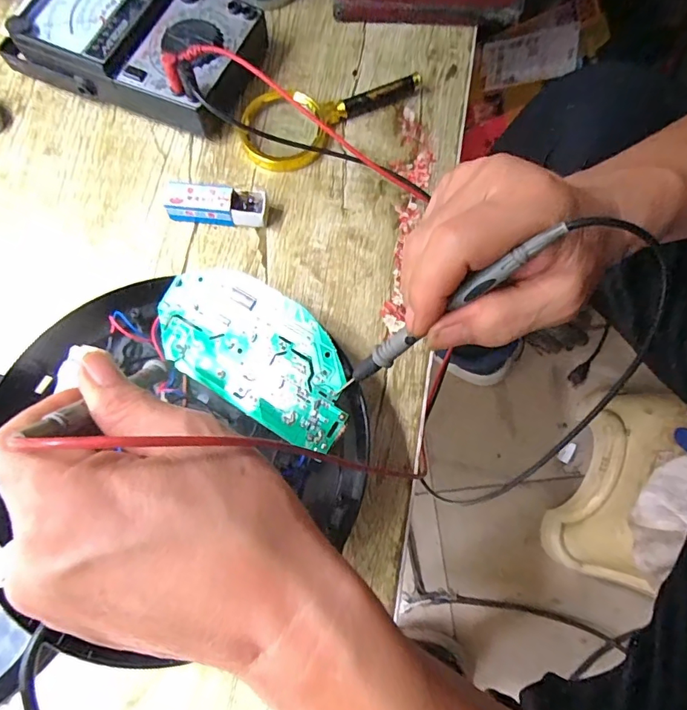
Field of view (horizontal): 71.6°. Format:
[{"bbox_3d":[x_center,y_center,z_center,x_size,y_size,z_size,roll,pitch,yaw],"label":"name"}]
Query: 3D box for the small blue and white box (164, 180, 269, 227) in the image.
[{"bbox_3d":[-0.094,-0.112,0.359,0.073,0.022,0.022,4,72,1],"label":"small blue and white box"}]

